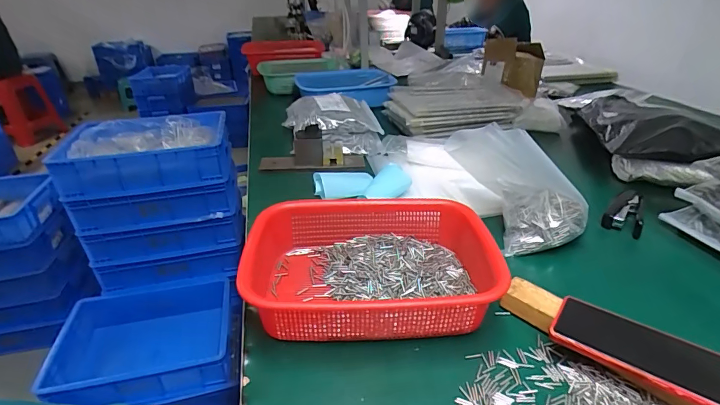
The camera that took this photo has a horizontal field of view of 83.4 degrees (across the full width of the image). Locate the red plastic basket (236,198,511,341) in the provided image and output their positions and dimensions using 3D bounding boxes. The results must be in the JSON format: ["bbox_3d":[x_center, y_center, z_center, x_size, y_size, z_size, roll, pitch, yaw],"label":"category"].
[{"bbox_3d":[0.022,0.075,0.500,0.303,0.076,0.211,-4,31,-3],"label":"red plastic basket"}]

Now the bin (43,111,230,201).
[{"bbox_3d":[-0.588,-0.145,1.132,0.414,0.121,0.287,-10,31,-14],"label":"bin"}]

